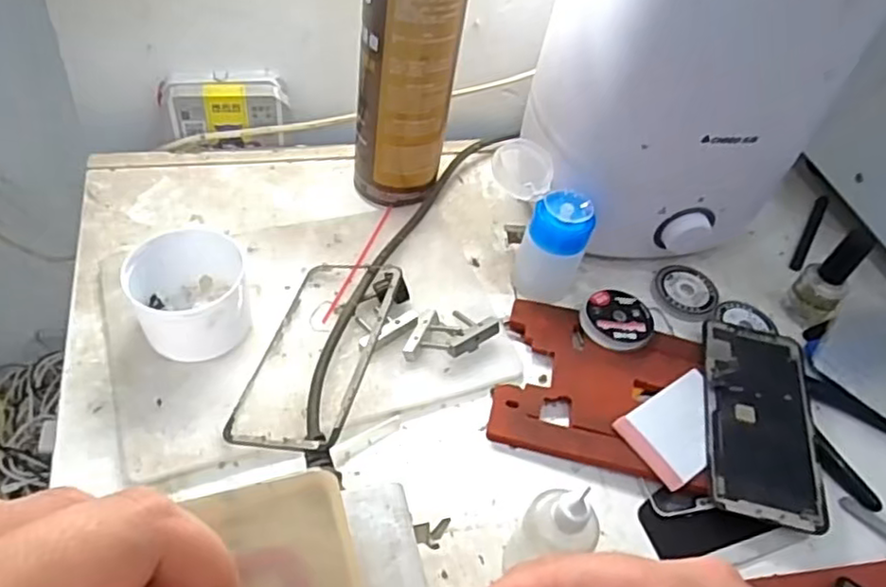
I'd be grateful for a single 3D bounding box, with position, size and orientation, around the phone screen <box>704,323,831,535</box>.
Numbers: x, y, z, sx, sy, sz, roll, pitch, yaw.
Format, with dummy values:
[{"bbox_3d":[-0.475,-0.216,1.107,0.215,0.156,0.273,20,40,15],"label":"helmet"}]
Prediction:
[{"bbox_3d":[0.200,0.075,0.421,0.068,0.007,0.140,15,49,4],"label":"phone screen"}]

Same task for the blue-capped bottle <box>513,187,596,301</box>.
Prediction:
[{"bbox_3d":[0.076,-0.033,0.454,0.039,0.065,0.035,25,50,10],"label":"blue-capped bottle"}]

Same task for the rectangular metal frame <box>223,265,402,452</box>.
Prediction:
[{"bbox_3d":[-0.072,0.031,0.402,0.068,0.008,0.144,2,46,17],"label":"rectangular metal frame"}]

